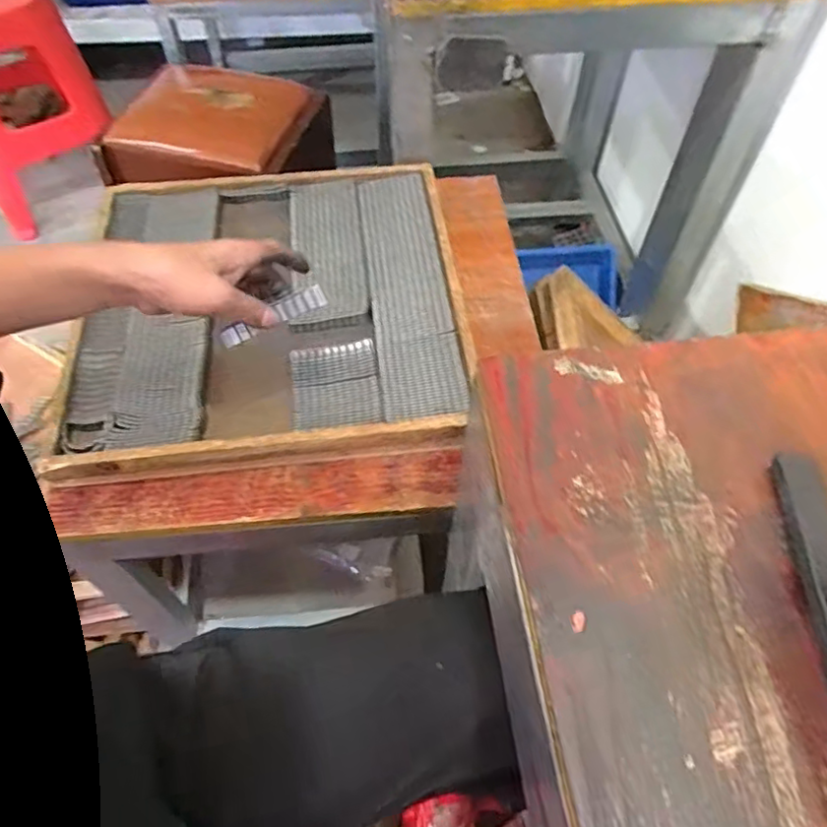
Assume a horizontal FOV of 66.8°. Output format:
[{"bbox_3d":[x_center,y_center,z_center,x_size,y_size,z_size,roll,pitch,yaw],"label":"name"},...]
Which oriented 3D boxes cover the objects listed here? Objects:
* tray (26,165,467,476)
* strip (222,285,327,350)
[{"bbox_3d":[-0.155,-0.128,0.687,0.391,0.046,0.403,-6,56,-4],"label":"tray"},{"bbox_3d":[-0.108,-0.072,0.477,0.087,0.020,0.007,-25,57,8],"label":"strip"}]

